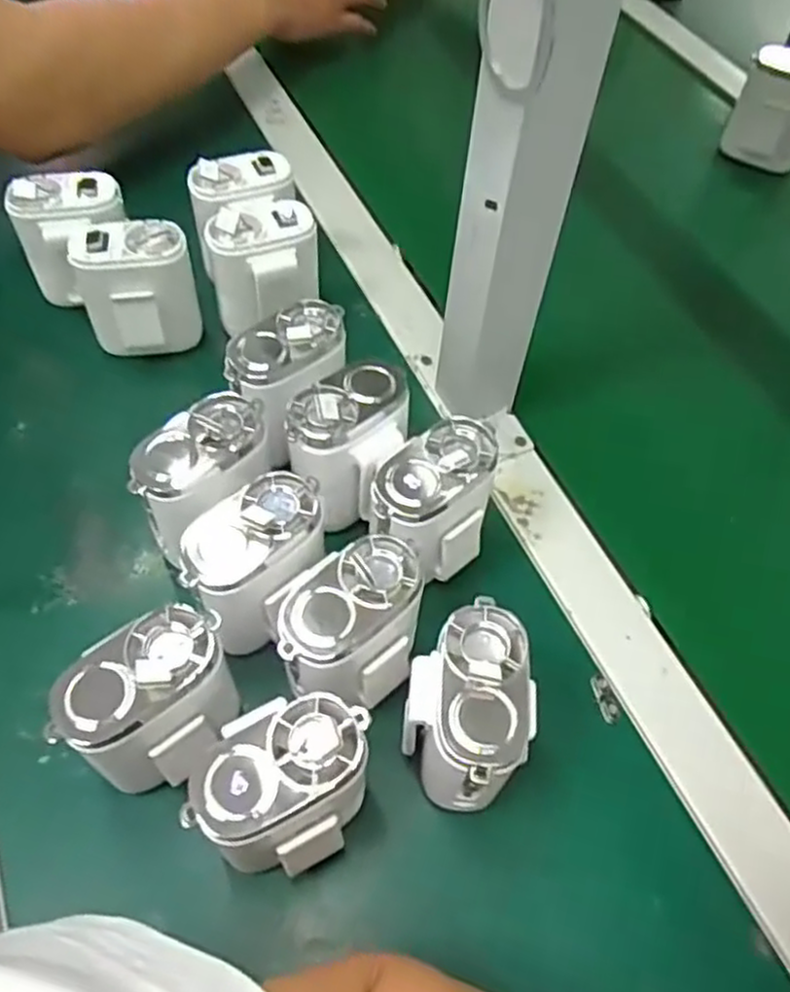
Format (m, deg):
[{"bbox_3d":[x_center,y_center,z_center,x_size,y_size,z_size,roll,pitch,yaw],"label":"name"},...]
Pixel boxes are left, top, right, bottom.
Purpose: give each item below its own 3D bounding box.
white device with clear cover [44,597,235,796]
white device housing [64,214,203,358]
[{"bbox_3d":[-0.100,0.095,0.332,0.052,0.090,0.069,34,61,17],"label":"white device with clear cover"},{"bbox_3d":[-0.160,-0.128,0.478,0.069,0.078,0.044,-13,59,-12],"label":"white device housing"}]

